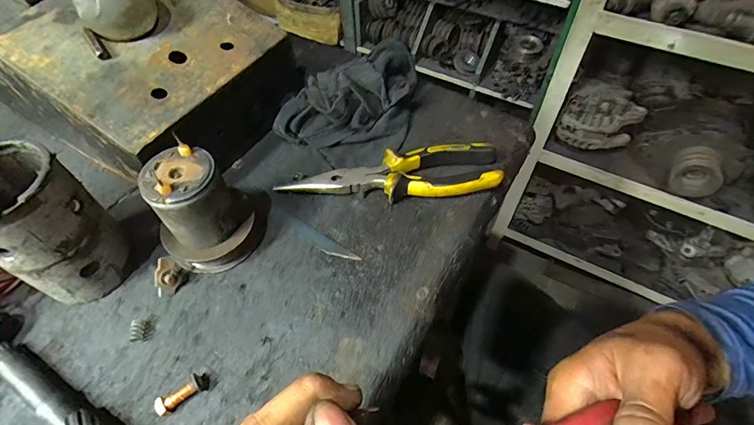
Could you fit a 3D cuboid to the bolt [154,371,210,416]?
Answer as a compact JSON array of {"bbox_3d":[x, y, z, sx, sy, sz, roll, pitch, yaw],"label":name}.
[{"bbox_3d":[-0.128,0.118,0.256,0.032,0.012,0.013,-34,60,-20],"label":"bolt"}]

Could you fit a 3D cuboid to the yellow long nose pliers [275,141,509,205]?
[{"bbox_3d":[0.015,-0.032,0.352,0.189,0.023,0.048,-4,54,0],"label":"yellow long nose pliers"}]

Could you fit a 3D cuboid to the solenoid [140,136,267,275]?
[{"bbox_3d":[-0.131,-0.004,0.297,0.065,0.086,0.072,5,55,6],"label":"solenoid"}]

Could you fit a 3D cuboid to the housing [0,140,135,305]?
[{"bbox_3d":[-0.229,0.012,0.272,0.073,0.110,0.065,21,58,17],"label":"housing"}]

